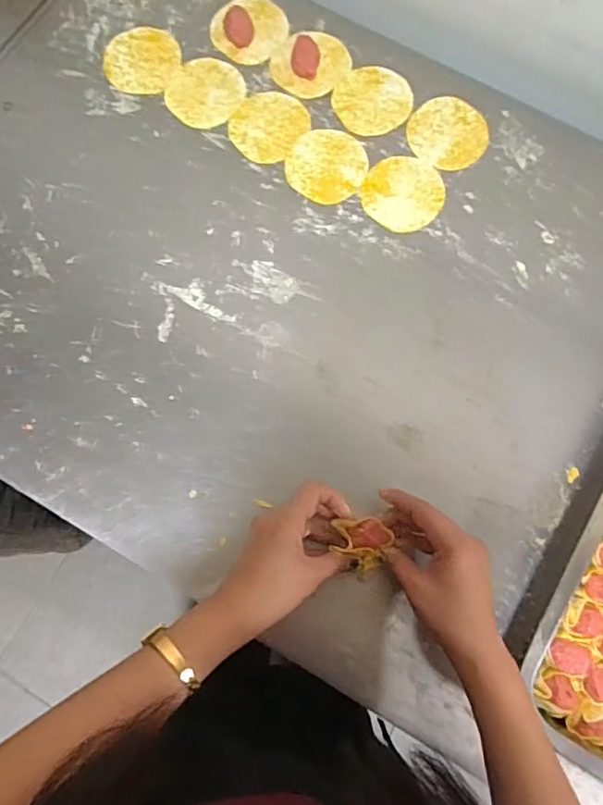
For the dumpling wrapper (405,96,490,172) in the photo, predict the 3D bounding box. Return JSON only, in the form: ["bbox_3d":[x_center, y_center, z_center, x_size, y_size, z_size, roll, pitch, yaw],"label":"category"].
[{"bbox_3d":[0.157,-0.287,0.595,0.083,0.004,0.082,0,76,-2],"label":"dumpling wrapper"}]

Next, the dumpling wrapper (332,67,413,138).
[{"bbox_3d":[0.076,-0.327,0.604,0.082,0.006,0.084,-6,76,-3],"label":"dumpling wrapper"}]

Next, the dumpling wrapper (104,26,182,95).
[{"bbox_3d":[-0.173,-0.372,0.610,0.078,0.004,0.083,0,80,-1],"label":"dumpling wrapper"}]

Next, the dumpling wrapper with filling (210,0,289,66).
[{"bbox_3d":[-0.057,-0.416,0.621,0.076,0.014,0.085,40,78,8],"label":"dumpling wrapper with filling"}]

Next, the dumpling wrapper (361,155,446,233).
[{"bbox_3d":[0.106,-0.217,0.577,0.082,0.004,0.085,0,76,-2],"label":"dumpling wrapper"}]

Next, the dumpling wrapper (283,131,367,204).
[{"bbox_3d":[0.027,-0.248,0.582,0.082,0.004,0.084,0,76,-2],"label":"dumpling wrapper"}]

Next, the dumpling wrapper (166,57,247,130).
[{"bbox_3d":[-0.102,-0.331,0.601,0.079,0.004,0.083,0,76,-2],"label":"dumpling wrapper"}]

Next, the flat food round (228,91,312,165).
[{"bbox_3d":[-0.035,-0.293,0.591,0.073,0.004,0.085,36,78,7],"label":"flat food round"}]

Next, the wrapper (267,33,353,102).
[{"bbox_3d":[0.010,-0.364,0.602,0.084,0.021,0.068,7,76,0],"label":"wrapper"}]

